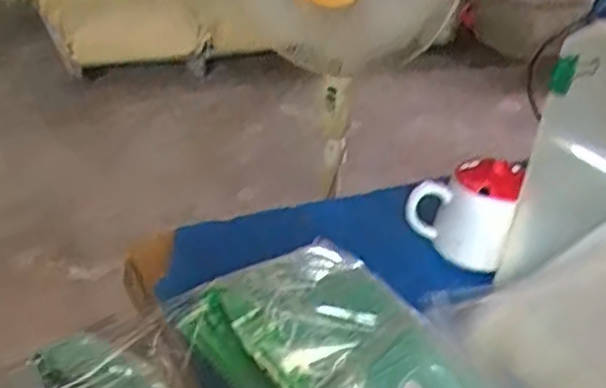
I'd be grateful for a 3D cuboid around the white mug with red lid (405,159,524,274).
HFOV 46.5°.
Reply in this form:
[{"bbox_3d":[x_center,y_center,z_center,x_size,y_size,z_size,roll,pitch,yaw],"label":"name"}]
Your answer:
[{"bbox_3d":[0.167,0.008,0.730,0.106,0.113,0.077,15,33,19],"label":"white mug with red lid"}]

